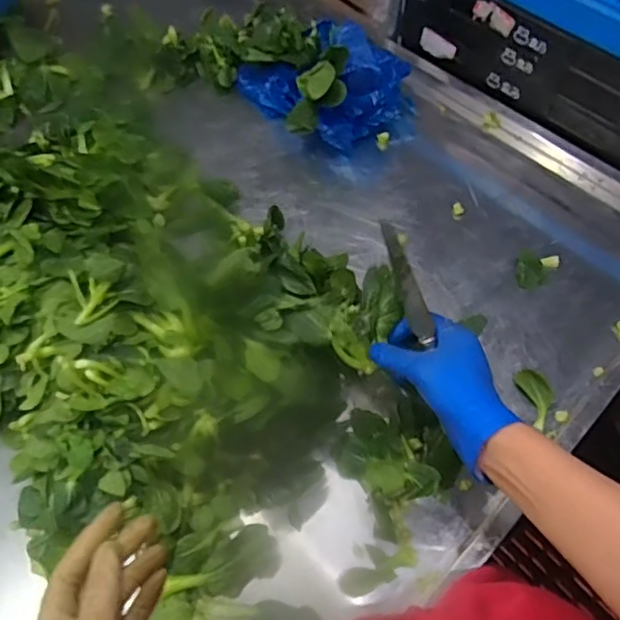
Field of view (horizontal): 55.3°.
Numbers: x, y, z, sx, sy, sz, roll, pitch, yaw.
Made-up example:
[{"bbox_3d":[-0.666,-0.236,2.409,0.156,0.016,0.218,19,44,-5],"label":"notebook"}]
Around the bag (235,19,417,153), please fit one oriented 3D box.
[{"bbox_3d":[0.025,-0.319,0.792,0.183,0.124,0.206,-28,64,-13],"label":"bag"}]

